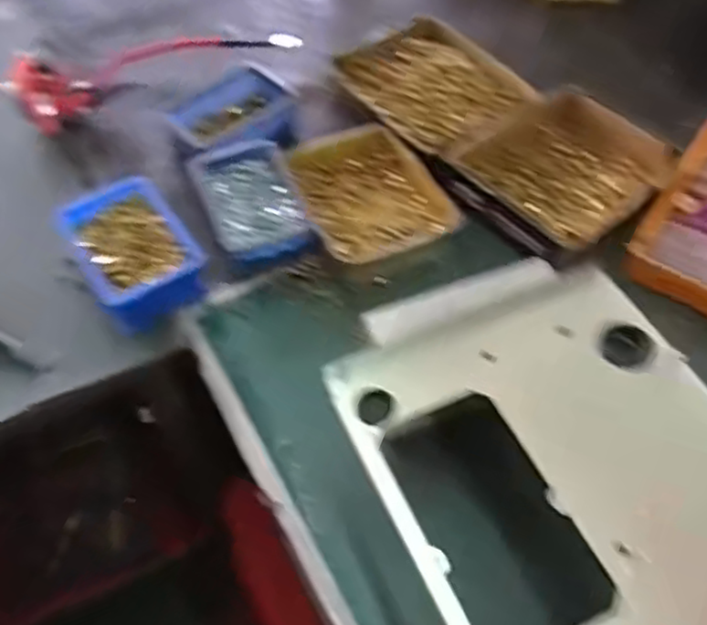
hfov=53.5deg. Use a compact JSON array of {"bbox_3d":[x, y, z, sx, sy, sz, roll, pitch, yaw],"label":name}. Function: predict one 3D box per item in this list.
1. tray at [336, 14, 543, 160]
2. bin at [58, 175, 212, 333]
[{"bbox_3d":[0.097,-0.271,0.845,0.184,0.035,0.206,-34,60,-20],"label":"tray"},{"bbox_3d":[-0.223,-0.058,0.716,0.104,0.062,0.151,-29,59,-18],"label":"bin"}]

